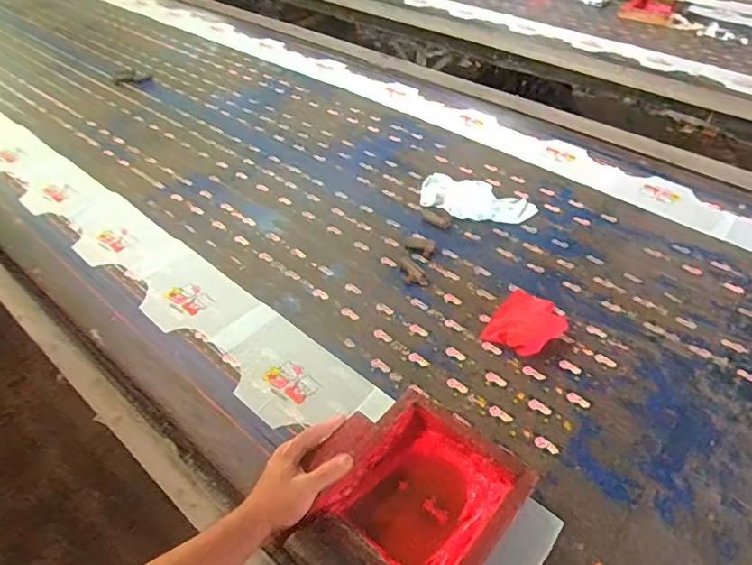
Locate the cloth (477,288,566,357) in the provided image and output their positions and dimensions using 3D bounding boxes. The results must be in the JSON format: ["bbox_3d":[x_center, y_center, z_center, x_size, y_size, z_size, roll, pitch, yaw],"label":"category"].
[{"bbox_3d":[0.261,0.068,0.897,0.107,0.025,0.140,27,48,25],"label":"cloth"}]

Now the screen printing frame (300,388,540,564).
[{"bbox_3d":[0.039,0.276,0.659,0.228,0.063,0.263,33,51,30],"label":"screen printing frame"}]

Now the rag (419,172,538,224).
[{"bbox_3d":[0.226,-0.184,1.168,0.249,0.022,0.141,11,44,10],"label":"rag"}]

